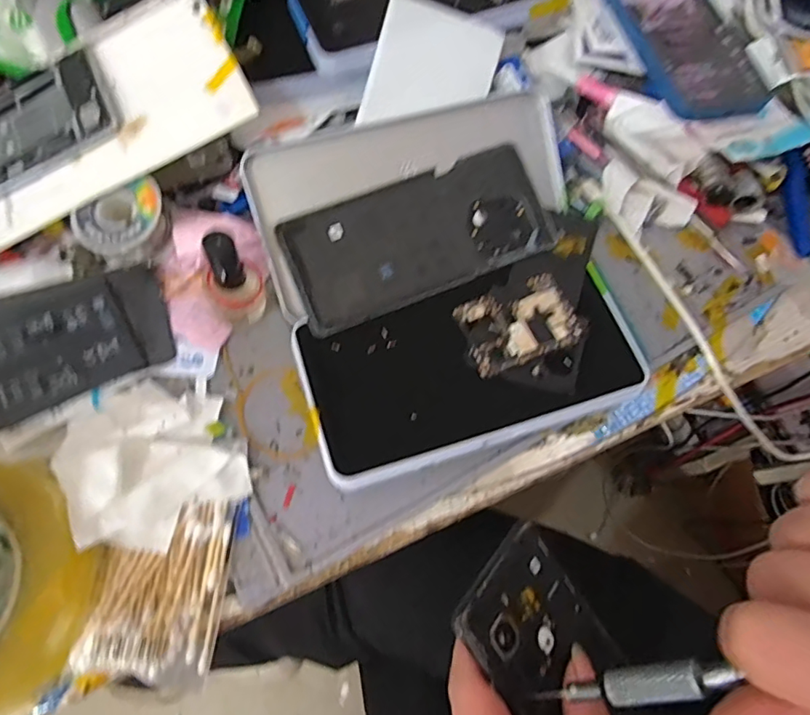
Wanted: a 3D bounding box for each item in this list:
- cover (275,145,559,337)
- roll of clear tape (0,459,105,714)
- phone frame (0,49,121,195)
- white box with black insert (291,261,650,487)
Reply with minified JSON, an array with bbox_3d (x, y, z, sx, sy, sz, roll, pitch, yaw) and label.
[{"bbox_3d":[0.008,-0.074,0.327,0.158,0.006,0.072,-23,85,-8],"label":"cover"},{"bbox_3d":[-0.211,0.118,0.259,0.123,0.050,0.109,-35,73,-14],"label":"roll of clear tape"},{"bbox_3d":[-0.266,-0.138,0.342,0.162,0.010,0.075,-27,72,1],"label":"phone frame"},{"bbox_3d":[0.038,0.005,0.318,0.189,0.027,0.092,-17,70,-8],"label":"white box with black insert"}]

